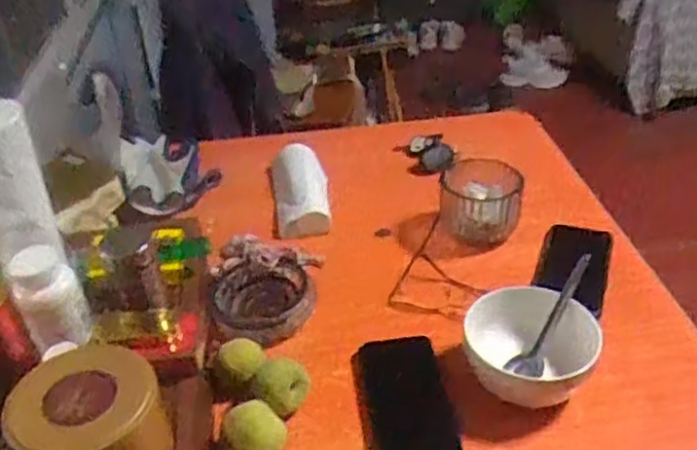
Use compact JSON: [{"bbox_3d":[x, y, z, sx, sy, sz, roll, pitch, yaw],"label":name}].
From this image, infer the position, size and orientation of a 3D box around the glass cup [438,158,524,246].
[{"bbox_3d":[0.168,-0.030,0.921,0.100,0.079,0.083,3,34,12],"label":"glass cup"}]

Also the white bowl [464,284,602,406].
[{"bbox_3d":[0.180,0.123,0.710,0.122,0.066,0.121,-1,38,1],"label":"white bowl"}]

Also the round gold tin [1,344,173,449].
[{"bbox_3d":[-0.182,0.151,0.525,0.100,0.093,0.086,-15,35,-15],"label":"round gold tin"}]

